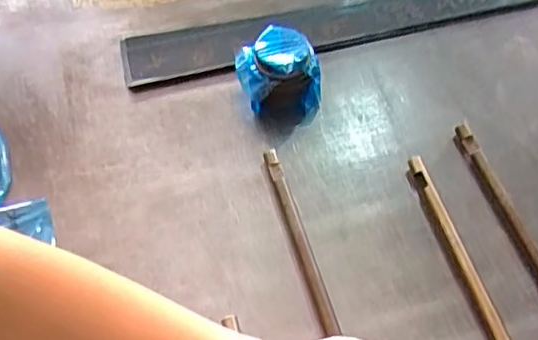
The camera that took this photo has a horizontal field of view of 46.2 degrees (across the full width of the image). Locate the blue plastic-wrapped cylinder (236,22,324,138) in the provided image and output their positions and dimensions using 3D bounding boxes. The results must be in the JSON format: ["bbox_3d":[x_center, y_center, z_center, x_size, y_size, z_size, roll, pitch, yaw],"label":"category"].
[{"bbox_3d":[0.009,-0.087,0.576,0.071,0.055,0.081,-29,61,-16],"label":"blue plastic-wrapped cylinder"}]

